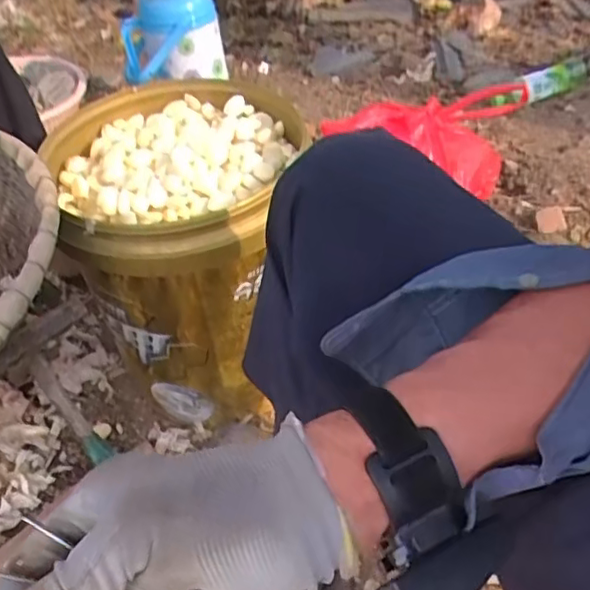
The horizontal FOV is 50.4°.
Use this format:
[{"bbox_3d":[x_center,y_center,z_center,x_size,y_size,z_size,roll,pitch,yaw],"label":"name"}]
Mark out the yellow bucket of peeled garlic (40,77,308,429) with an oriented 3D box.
[{"bbox_3d":[-0.129,-0.065,0.841,0.285,0.336,0.342,-18,47,-13],"label":"yellow bucket of peeled garlic"}]

